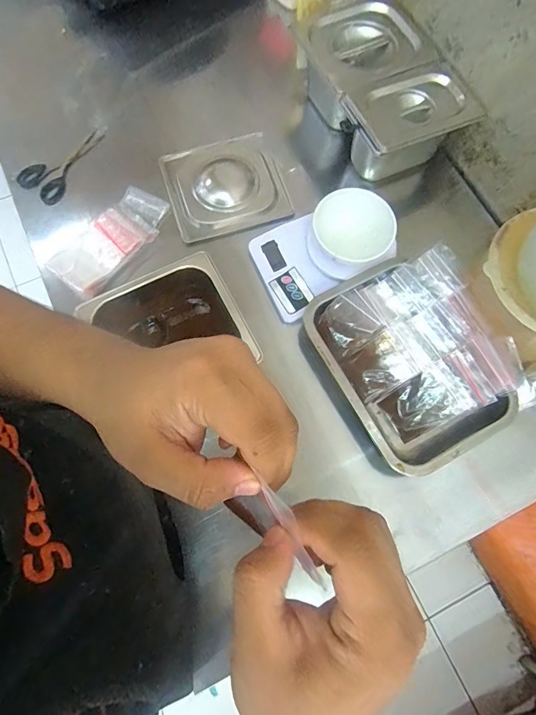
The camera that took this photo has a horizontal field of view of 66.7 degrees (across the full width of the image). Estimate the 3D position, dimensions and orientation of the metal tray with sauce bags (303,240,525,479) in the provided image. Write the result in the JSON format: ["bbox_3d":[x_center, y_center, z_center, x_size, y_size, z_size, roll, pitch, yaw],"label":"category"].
[{"bbox_3d":[0.191,-0.004,0.534,0.213,0.076,0.259,-28,76,-8],"label":"metal tray with sauce bags"}]

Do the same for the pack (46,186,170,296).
[{"bbox_3d":[-0.231,-0.177,0.601,0.087,0.025,0.183,34,76,9],"label":"pack"}]

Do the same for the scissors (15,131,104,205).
[{"bbox_3d":[-0.331,-0.317,0.657,0.070,0.016,0.147,28,75,8],"label":"scissors"}]

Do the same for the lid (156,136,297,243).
[{"bbox_3d":[-0.067,-0.269,0.638,0.171,0.018,0.162,-18,74,-5],"label":"lid"}]

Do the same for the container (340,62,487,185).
[{"bbox_3d":[0.199,-0.340,0.616,0.189,0.102,0.121,-21,75,-6],"label":"container"}]

